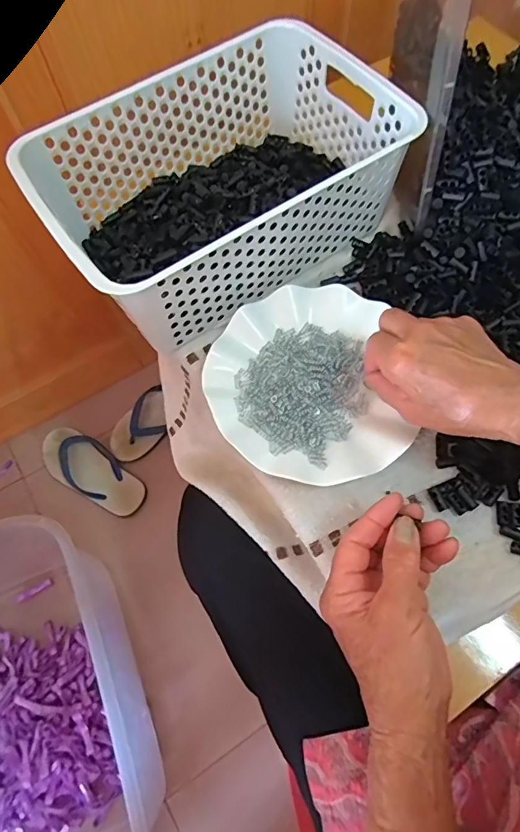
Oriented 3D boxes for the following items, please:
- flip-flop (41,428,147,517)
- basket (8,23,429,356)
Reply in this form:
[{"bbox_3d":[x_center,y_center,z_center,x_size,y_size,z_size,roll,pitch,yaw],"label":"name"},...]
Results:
[{"bbox_3d":[-0.327,0.102,0.895,0.235,0.037,0.099,28,70,12],"label":"flip-flop"},{"bbox_3d":[-0.037,-0.216,0.434,0.308,0.103,0.200,-32,70,-12],"label":"basket"}]

